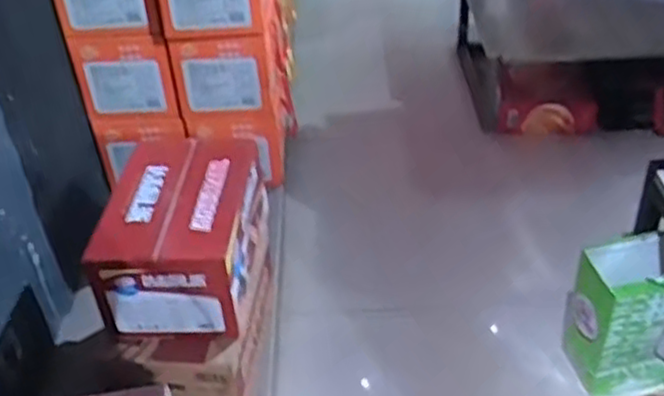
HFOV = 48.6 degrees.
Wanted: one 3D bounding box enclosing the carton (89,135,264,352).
[{"bbox_3d":[-0.314,0.066,1.554,0.309,0.203,0.473,-2,39,2],"label":"carton"}]

